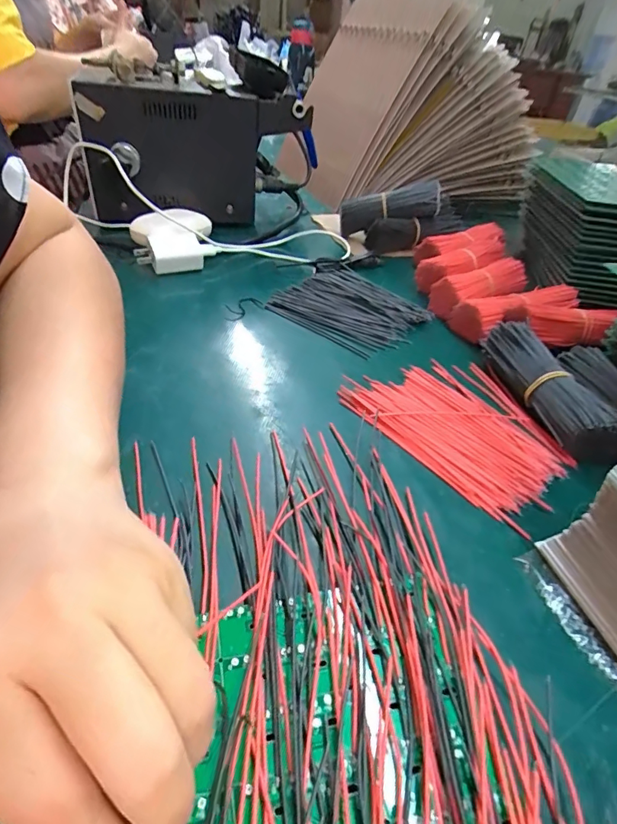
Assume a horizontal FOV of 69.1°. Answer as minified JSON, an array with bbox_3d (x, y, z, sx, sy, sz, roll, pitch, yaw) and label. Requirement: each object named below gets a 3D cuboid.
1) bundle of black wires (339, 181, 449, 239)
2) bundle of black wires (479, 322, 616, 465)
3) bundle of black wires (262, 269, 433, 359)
[{"bbox_3d":[0.098,-0.245,0.539,0.122,0.043,0.034,-5,36,21],"label":"bundle of black wires"},{"bbox_3d":[0.172,-0.018,0.321,0.033,0.032,0.137,-4,41,-12],"label":"bundle of black wires"},{"bbox_3d":[0.037,-0.099,0.418,0.126,0.008,0.111,31,46,26],"label":"bundle of black wires"}]

